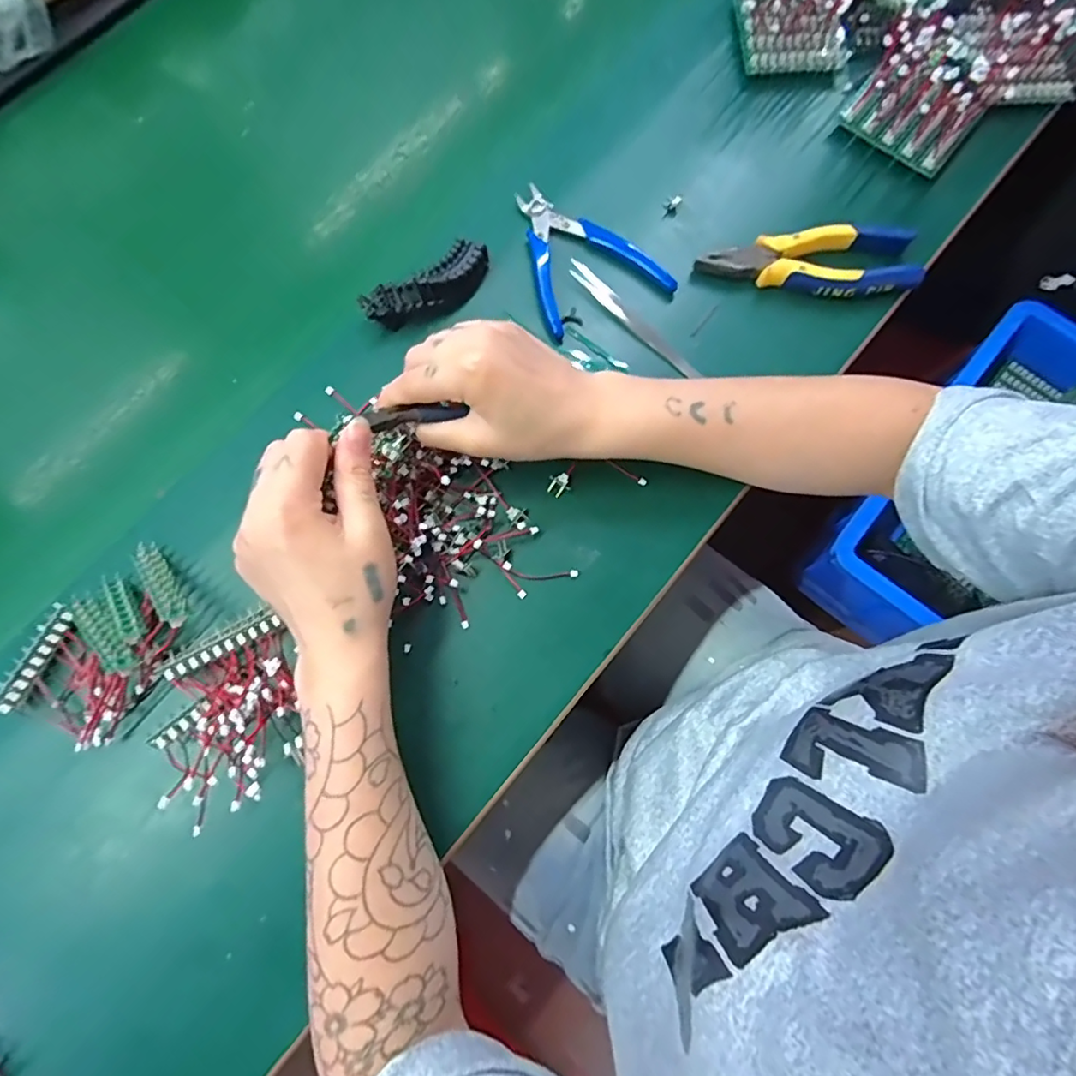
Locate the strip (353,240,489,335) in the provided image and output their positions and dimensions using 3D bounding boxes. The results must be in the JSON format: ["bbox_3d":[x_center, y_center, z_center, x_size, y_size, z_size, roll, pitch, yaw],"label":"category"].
[{"bbox_3d":[-0.077,-0.179,0.398,0.095,0.025,0.031,-34,78,-8],"label":"strip"}]

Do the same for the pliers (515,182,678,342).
[{"bbox_3d":[0.032,-0.217,0.417,0.096,0.013,0.120,-23,77,-6],"label":"pliers"}]

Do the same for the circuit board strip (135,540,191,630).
[{"bbox_3d":[-0.230,0.026,0.340,0.013,0.014,0.076,-44,55,-9],"label":"circuit board strip"}]

